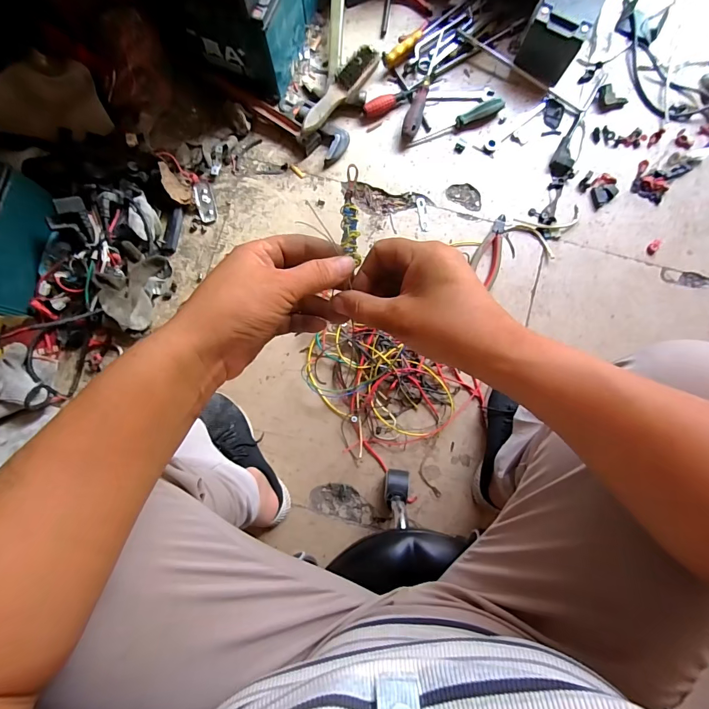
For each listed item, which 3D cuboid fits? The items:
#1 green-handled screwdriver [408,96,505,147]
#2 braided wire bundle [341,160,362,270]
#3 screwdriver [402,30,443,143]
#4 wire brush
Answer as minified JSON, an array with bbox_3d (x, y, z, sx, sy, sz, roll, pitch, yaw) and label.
[{"bbox_3d":[0.198,-0.441,0.740,0.199,0.031,0.029,-26,84,-2],"label":"green-handled screwdriver"},{"bbox_3d":[-0.003,-0.098,0.276,0.013,0.007,0.066,-1,109,1],"label":"braided wire bundle"},{"bbox_3d":[0.129,-0.513,0.745,0.031,0.029,0.215,14,84,2],"label":"screwdriver"},{"bbox_3d":[-0.020,-0.491,0.714,0.032,0.042,0.240,33,73,4],"label":"wire brush"}]

